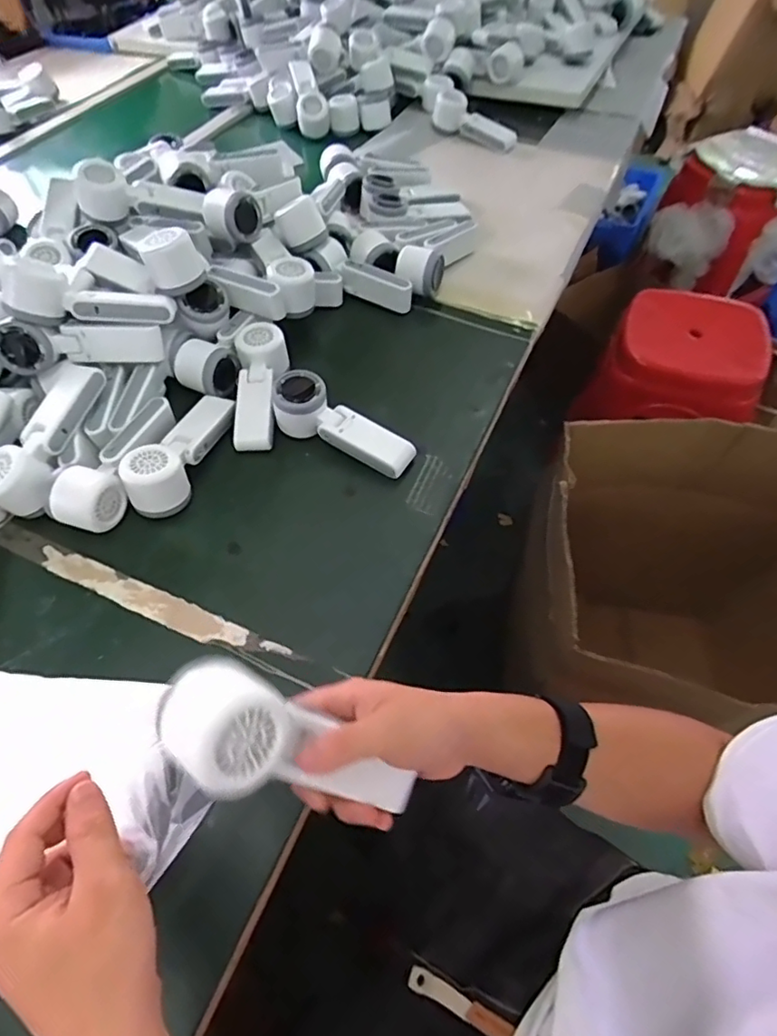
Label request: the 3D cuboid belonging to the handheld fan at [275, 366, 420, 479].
[{"bbox_3d":[-0.050,-0.101,0.599,0.165,0.054,0.052,27,61,19],"label":"handheld fan"}]

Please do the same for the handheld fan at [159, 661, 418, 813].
[{"bbox_3d":[-0.054,0.141,0.326,0.156,0.049,0.061,35,55,-24],"label":"handheld fan"}]

